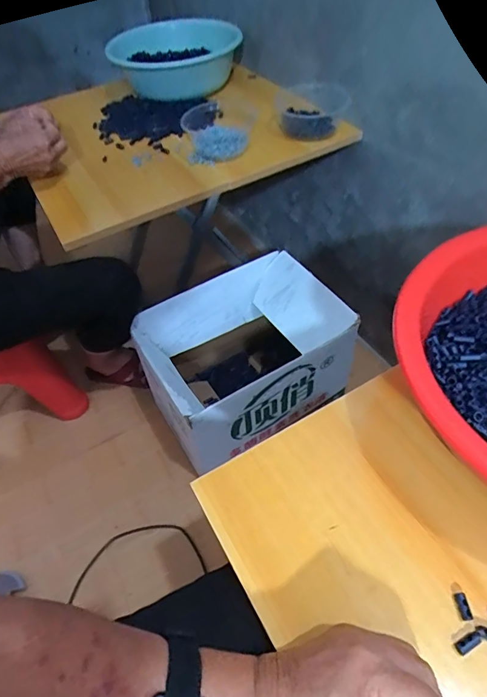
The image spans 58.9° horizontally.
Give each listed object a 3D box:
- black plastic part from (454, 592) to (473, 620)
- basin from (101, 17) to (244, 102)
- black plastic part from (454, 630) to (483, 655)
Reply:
[{"bbox_3d":[0.170,0.199,0.333,0.009,0.005,0.019,-11,51,-4],"label":"black plastic part"},{"bbox_3d":[-0.186,-0.753,1.116,0.332,0.107,0.404,-34,56,-20],"label":"basin"},{"bbox_3d":[0.166,0.216,0.317,0.022,0.004,0.009,-25,53,-14],"label":"black plastic part"}]

